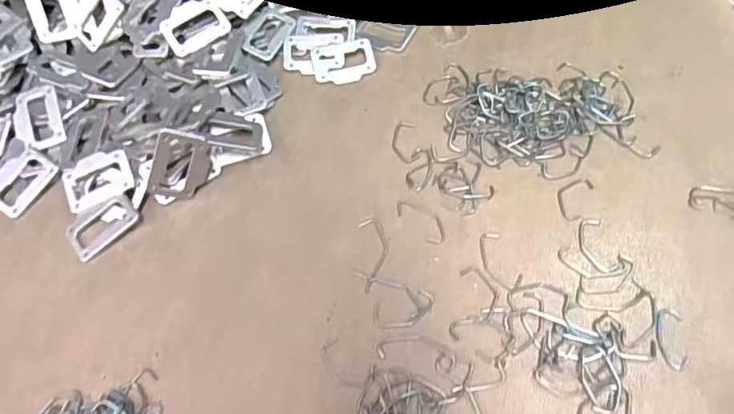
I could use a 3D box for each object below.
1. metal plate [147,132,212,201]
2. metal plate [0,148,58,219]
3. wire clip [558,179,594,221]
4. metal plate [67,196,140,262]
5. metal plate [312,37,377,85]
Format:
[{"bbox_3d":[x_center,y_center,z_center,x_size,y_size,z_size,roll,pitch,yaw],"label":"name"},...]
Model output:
[{"bbox_3d":[-0.134,-0.029,0.385,0.039,0.052,0.008,10,23,-25],"label":"metal plate"},{"bbox_3d":[-0.264,-0.018,0.405,0.033,0.008,0.050,29,67,18],"label":"metal plate"},{"bbox_3d":[0.146,-0.008,0.374,0.020,0.004,0.037,24,65,16],"label":"wire clip"},{"bbox_3d":[-0.192,0.012,0.383,0.050,0.004,0.031,-43,76,-15],"label":"metal plate"},{"bbox_3d":[-0.019,-0.122,0.448,0.052,0.004,0.041,-13,69,0],"label":"metal plate"}]

